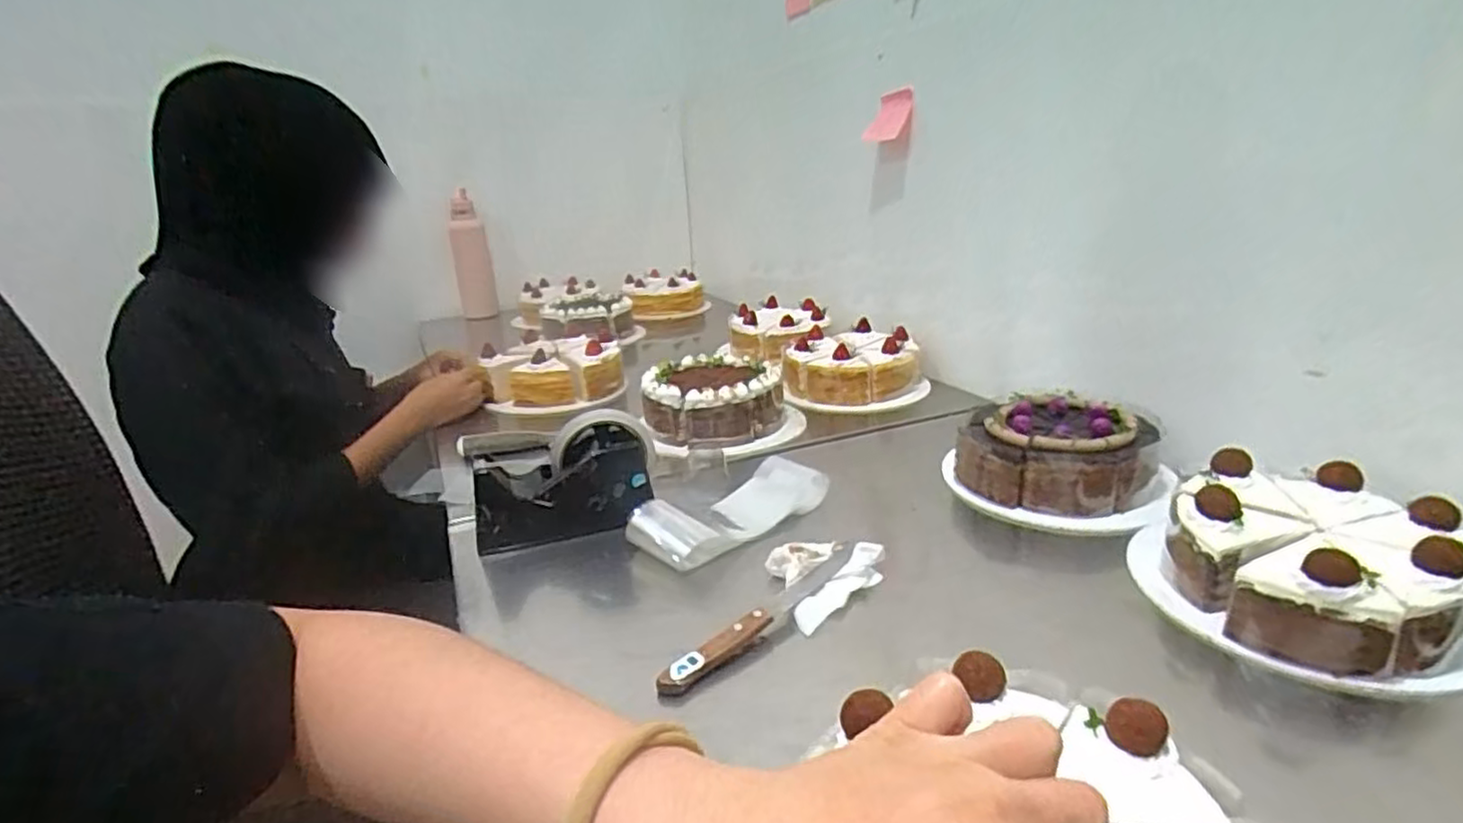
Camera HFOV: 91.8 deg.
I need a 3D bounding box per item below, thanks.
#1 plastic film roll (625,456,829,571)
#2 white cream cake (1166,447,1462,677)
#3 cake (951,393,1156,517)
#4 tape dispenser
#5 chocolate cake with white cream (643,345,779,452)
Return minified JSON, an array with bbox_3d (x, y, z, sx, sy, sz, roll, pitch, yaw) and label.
[{"bbox_3d":[0.001,0.086,0.643,0.184,0.033,0.075,-20,26,-38],"label":"plastic film roll"},{"bbox_3d":[0.391,0.098,0.488,0.165,0.072,0.164,-20,26,-38],"label":"white cream cake"},{"bbox_3d":[0.312,0.036,0.677,0.152,0.069,0.145,-3,20,1],"label":"cake"},{"bbox_3d":[-0.154,0.065,0.644,0.164,0.097,0.054,-7,20,-9],"label":"tape dispenser"},{"bbox_3d":[-0.023,-0.014,0.878,0.158,0.074,0.145,-3,20,1],"label":"chocolate cake with white cream"}]

